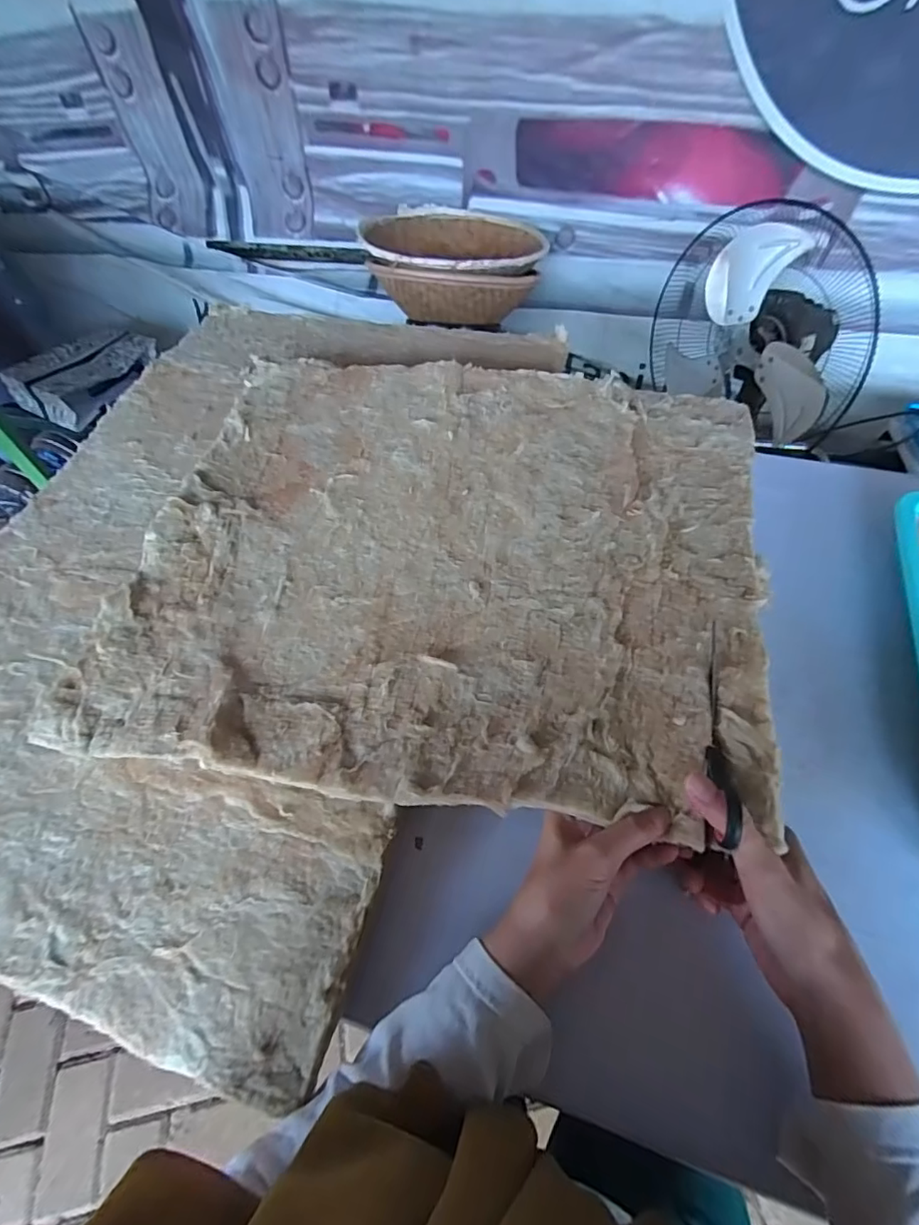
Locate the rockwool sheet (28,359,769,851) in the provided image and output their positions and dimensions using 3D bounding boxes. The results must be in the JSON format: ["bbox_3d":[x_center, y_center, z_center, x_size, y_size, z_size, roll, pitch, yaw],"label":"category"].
[{"bbox_3d":[-0.011,-0.073,0.487,0.527,0.034,0.476,8,55,10],"label":"rockwool sheet"}]

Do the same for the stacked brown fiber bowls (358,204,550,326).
[{"bbox_3d":[-0.015,-0.831,1.261,0.408,0.136,0.400,-2,54,3],"label":"stacked brown fiber bowls"}]

